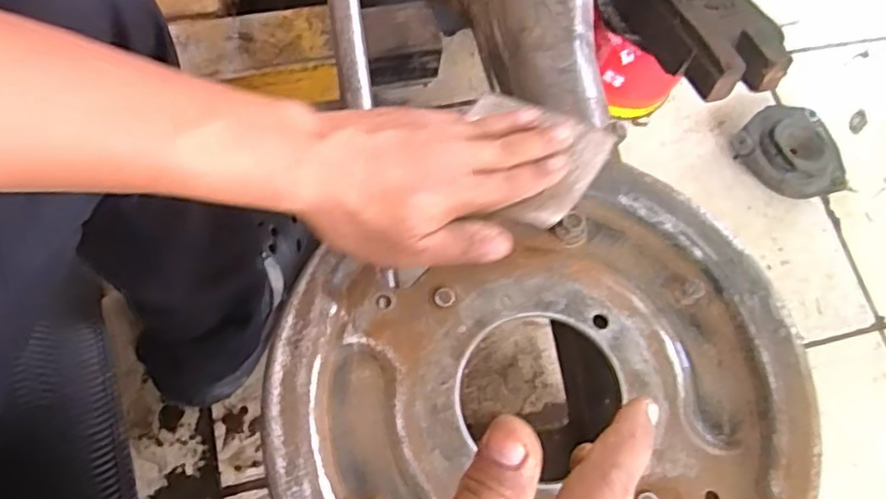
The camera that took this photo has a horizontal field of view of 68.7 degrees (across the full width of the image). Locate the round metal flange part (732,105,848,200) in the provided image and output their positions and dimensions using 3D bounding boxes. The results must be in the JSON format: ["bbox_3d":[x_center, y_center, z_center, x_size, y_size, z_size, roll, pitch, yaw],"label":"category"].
[{"bbox_3d":[0.457,-0.124,0.840,0.126,0.053,0.139,-38,79,-17],"label":"round metal flange part"}]

